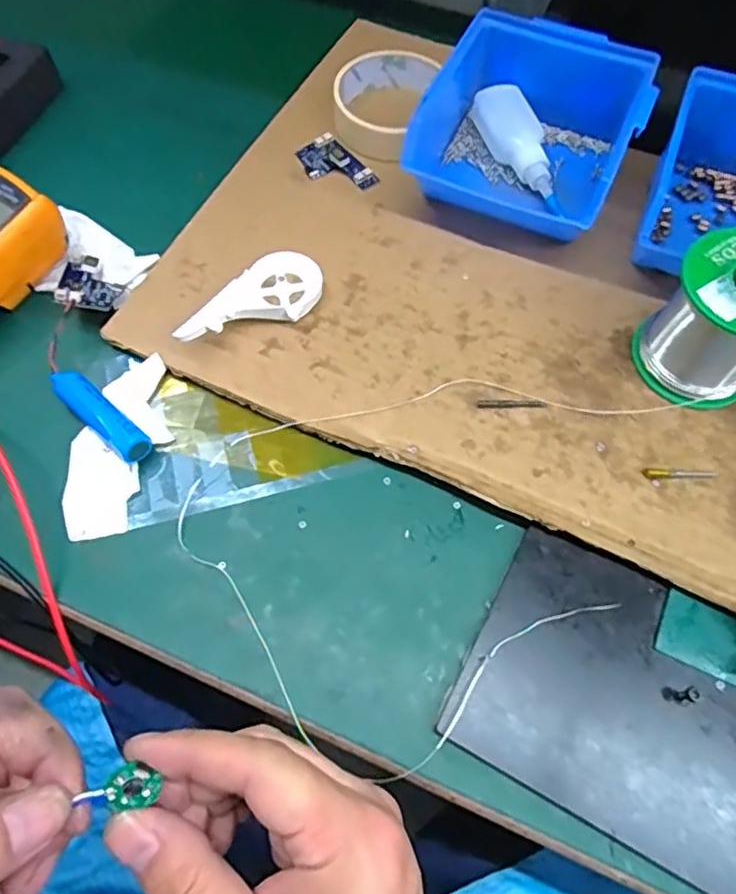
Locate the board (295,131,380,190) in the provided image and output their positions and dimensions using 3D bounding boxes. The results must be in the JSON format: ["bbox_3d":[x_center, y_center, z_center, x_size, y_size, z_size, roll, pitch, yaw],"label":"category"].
[{"bbox_3d":[-0.024,-0.198,0.437,0.037,0.010,0.057,-33,68,-12],"label":"board"}]

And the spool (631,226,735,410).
[{"bbox_3d":[0.191,-0.067,0.336,0.063,0.070,0.065,0,67,1],"label":"spool"}]

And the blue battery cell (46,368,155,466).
[{"bbox_3d":[-0.149,-0.017,0.349,0.069,0.018,0.018,39,73,16],"label":"blue battery cell"}]

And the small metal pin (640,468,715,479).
[{"bbox_3d":[0.169,0.014,0.336,0.039,0.004,0.006,-1,67,1],"label":"small metal pin"}]

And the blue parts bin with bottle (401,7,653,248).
[{"bbox_3d":[0.104,-0.203,0.406,0.121,0.061,0.129,24,70,11],"label":"blue parts bin with bottle"}]

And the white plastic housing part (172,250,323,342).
[{"bbox_3d":[-0.067,-0.084,0.372,0.093,0.022,0.044,-42,73,-15],"label":"white plastic housing part"}]

